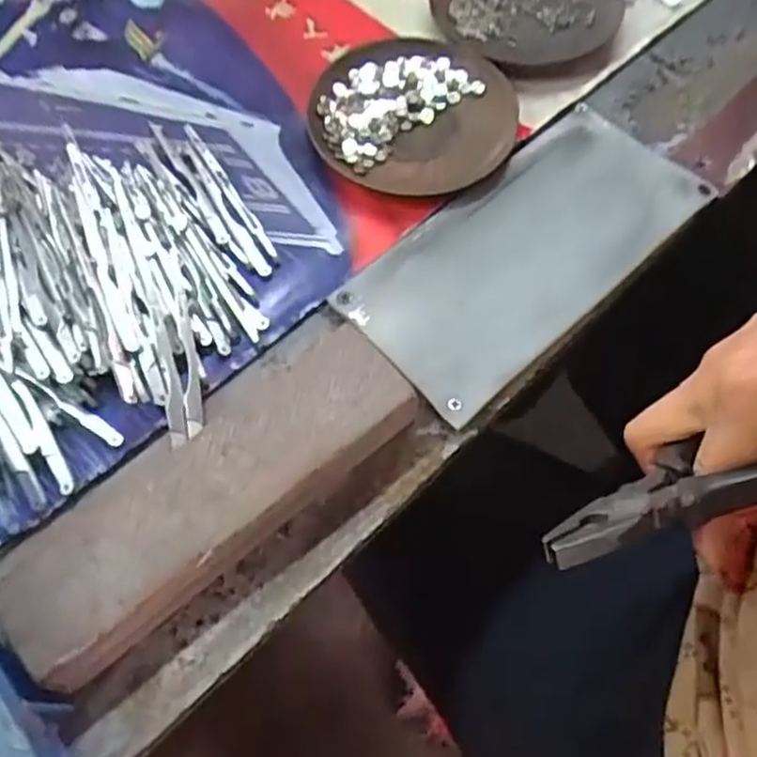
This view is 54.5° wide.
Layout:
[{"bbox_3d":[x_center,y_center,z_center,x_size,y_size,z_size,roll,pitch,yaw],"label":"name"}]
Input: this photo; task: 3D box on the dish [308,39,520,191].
[{"bbox_3d":[0.020,-0.149,0.404,0.113,0.025,0.110,1,65,-2],"label":"dish"}]

